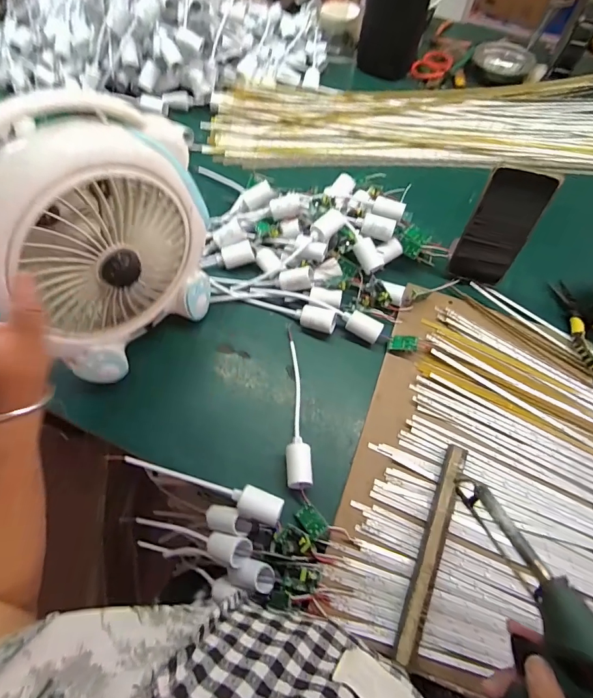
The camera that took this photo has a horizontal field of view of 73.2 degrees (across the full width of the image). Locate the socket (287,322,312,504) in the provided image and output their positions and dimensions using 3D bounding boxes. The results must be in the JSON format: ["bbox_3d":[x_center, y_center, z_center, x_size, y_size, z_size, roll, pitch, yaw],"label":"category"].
[{"bbox_3d":[0.000,0.068,0.480,0.026,0.023,0.215,-2,62,-3],"label":"socket"}]

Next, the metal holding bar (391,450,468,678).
[{"bbox_3d":[0.139,0.197,0.404,0.020,0.021,0.212,24,63,10],"label":"metal holding bar"}]

